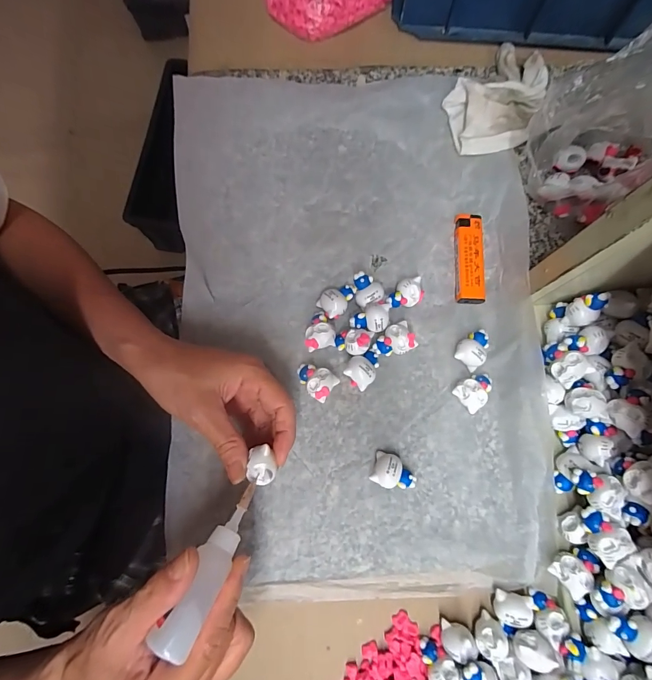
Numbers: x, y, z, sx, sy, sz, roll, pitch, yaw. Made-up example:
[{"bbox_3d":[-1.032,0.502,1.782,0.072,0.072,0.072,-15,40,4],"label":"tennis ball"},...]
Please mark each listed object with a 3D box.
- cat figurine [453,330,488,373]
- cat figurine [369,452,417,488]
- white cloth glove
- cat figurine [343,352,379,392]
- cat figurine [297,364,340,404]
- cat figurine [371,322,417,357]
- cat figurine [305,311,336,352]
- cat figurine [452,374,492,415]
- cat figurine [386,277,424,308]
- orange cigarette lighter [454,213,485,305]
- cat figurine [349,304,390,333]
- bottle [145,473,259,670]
[{"bbox_3d":[0.126,0.006,0.320,0.025,0.018,0.033,36,82,6],"label":"cat figurine"},{"bbox_3d":[0.055,0.106,0.300,0.034,0.021,0.024,23,80,4],"label":"cat figurine"},{"bbox_3d":[0.162,-0.233,0.356,0.079,0.031,0.123,25,81,5],"label":"white cloth glove"},{"bbox_3d":[0.032,0.024,0.317,0.024,0.021,0.032,40,82,7],"label":"cat figurine"},{"bbox_3d":[-0.009,0.034,0.316,0.034,0.020,0.025,34,81,6],"label":"cat figurine"},{"bbox_3d":[0.058,0.002,0.323,0.034,0.019,0.025,-24,80,-4],"label":"cat figurine"},{"bbox_3d":[-0.007,-0.007,0.325,0.025,0.019,0.031,-14,80,-2],"label":"cat figurine"},{"bbox_3d":[0.124,0.042,0.314,0.033,0.018,0.025,-40,82,-7],"label":"cat figurine"},{"bbox_3d":[0.068,-0.041,0.328,0.033,0.019,0.020,-10,80,-2],"label":"cat figurine"},{"bbox_3d":[0.128,-0.073,0.335,0.025,0.012,0.081,4,79,1],"label":"orange cigarette lighter"},{"bbox_3d":[0.037,-0.019,0.323,0.032,0.016,0.022,4,79,1],"label":"cat figurine"},{"bbox_3d":[-0.063,0.123,0.215,0.021,0.017,0.095,22,39,4],"label":"bottle"}]

